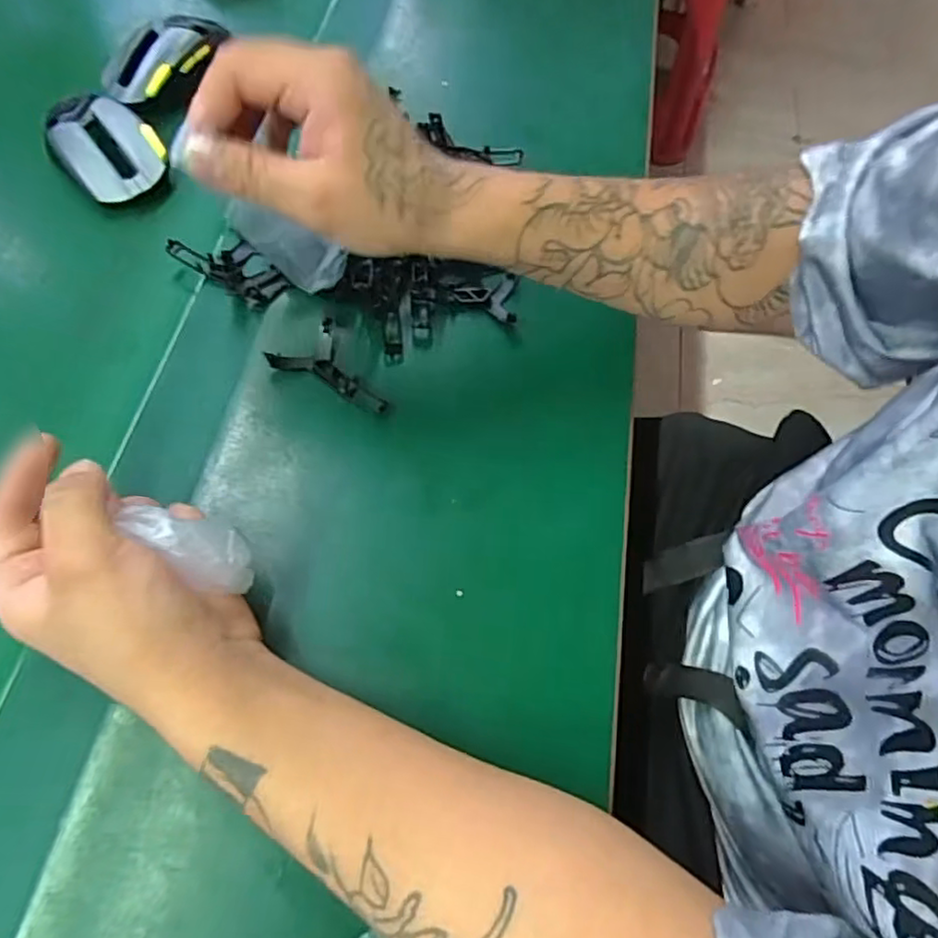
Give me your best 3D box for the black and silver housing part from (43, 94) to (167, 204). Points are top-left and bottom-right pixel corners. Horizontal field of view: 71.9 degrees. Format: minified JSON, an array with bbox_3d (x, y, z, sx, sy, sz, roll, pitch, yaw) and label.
[{"bbox_3d":[-0.260,-0.231,0.463,0.084,0.028,0.060,40,67,16],"label":"black and silver housing part"}]

